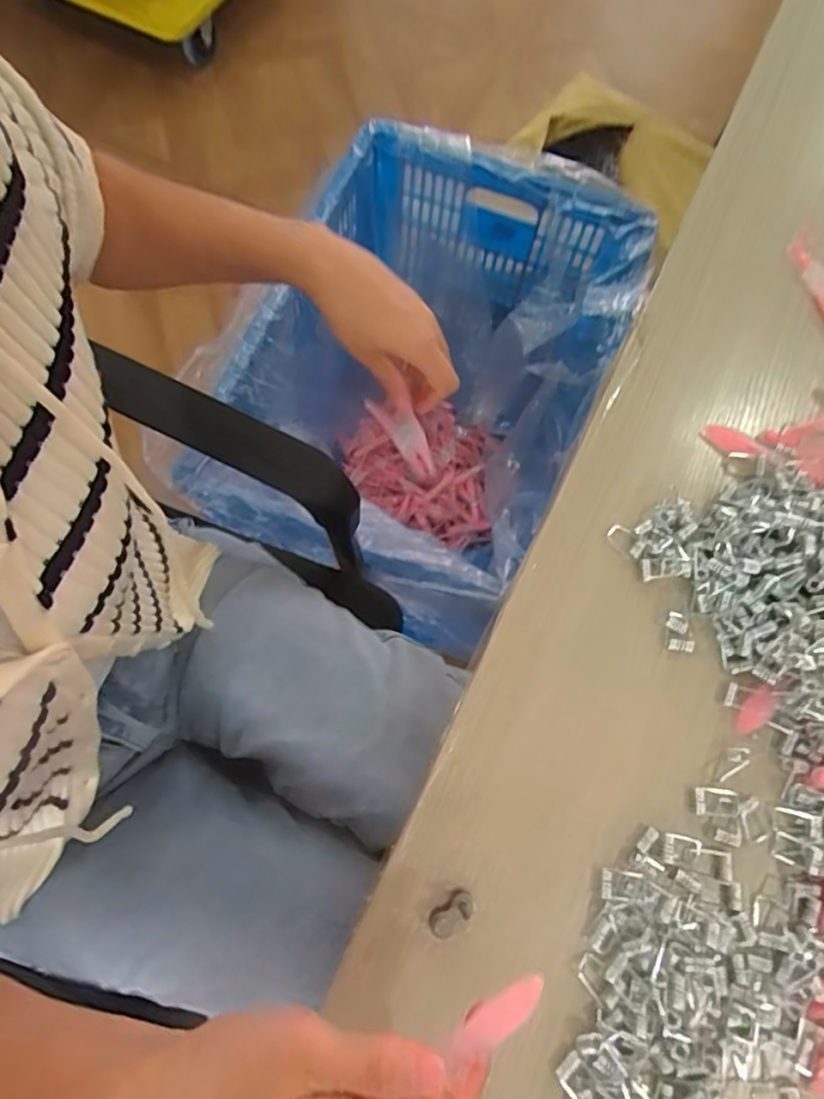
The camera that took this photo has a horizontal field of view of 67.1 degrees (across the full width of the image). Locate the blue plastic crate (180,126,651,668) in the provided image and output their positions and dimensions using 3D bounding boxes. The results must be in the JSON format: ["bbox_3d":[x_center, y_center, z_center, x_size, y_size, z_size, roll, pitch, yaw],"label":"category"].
[{"bbox_3d":[0.015,-0.236,1.008,0.474,0.375,0.713,25,72,5],"label":"blue plastic crate"}]

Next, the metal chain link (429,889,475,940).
[{"bbox_3d":[0.020,0.180,0.306,0.024,0.011,0.014,-32,76,-13],"label":"metal chain link"}]

